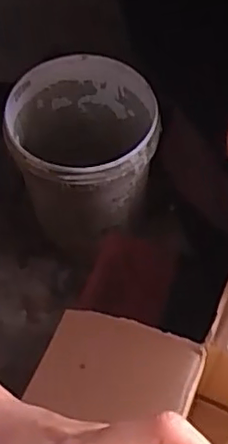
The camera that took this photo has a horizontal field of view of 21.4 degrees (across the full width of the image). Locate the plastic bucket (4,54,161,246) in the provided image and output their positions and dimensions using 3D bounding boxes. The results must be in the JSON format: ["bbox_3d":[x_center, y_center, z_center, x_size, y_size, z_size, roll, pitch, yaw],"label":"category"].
[{"bbox_3d":[-0.058,-0.135,1.292,0.293,0.293,0.297,-1,59,2],"label":"plastic bucket"}]

